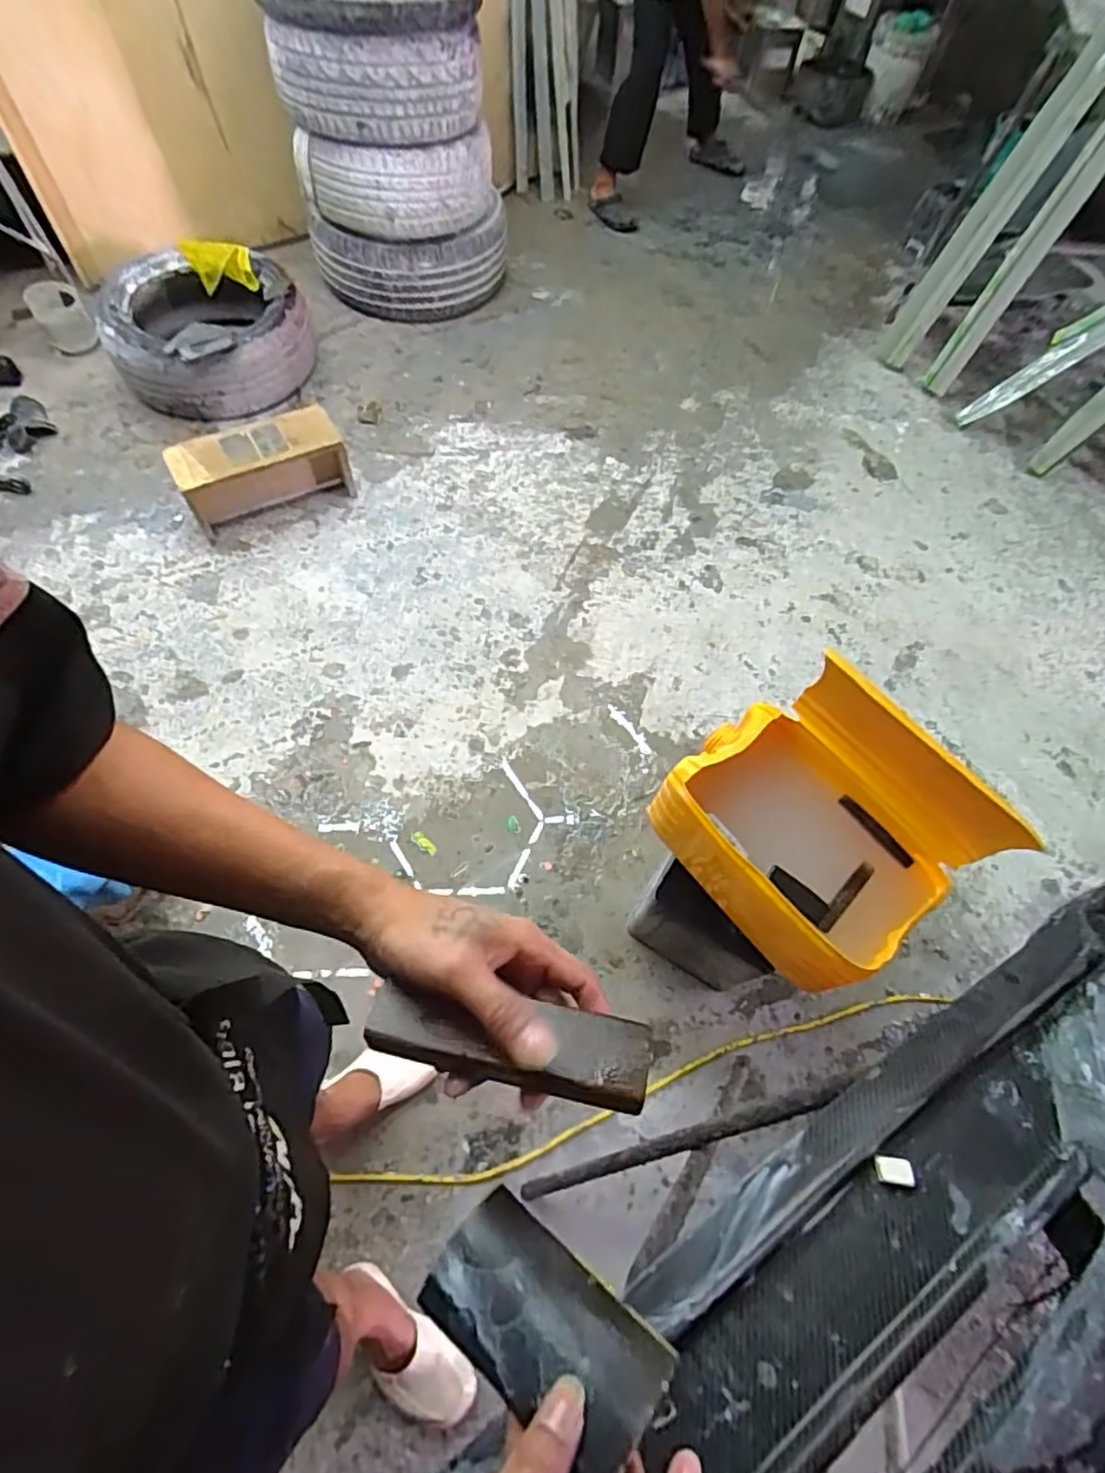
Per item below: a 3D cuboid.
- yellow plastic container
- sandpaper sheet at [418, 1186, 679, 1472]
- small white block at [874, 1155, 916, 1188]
[{"bbox_3d":[0.378,0.130,0.950,0.249,0.350,0.371,-34,70,-20],"label":"yellow plastic container"},{"bbox_3d":[-0.005,0.277,0.309,0.111,0.013,0.060,23,46,35],"label":"sandpaper sheet"},{"bbox_3d":[0.258,0.328,0.494,0.026,0.008,0.017,10,62,1],"label":"small white block"}]

